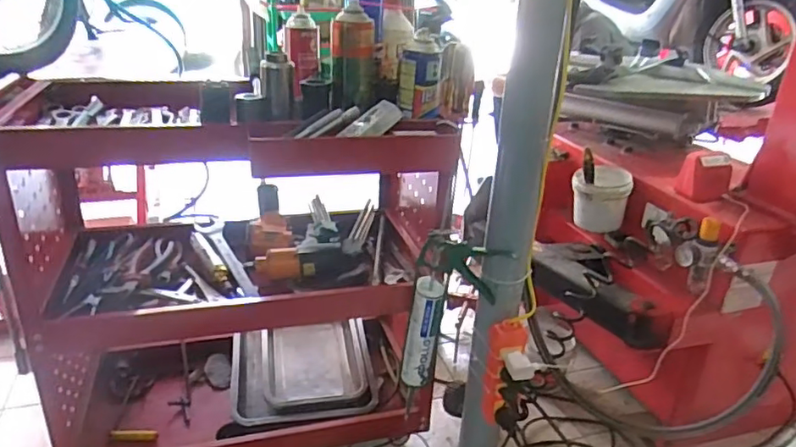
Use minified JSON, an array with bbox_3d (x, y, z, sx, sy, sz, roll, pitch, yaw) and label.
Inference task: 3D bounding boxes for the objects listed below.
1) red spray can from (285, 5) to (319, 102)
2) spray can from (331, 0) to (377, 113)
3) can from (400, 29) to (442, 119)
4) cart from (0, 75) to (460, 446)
[{"bbox_3d":[-0.176,-0.312,1.057,0.057,0.145,0.061,2,24,-1],"label":"red spray can"},{"bbox_3d":[-0.064,-0.250,0.862,0.061,0.144,0.061,2,24,-1],"label":"spray can"},{"bbox_3d":[0.035,-0.224,0.881,0.062,0.113,0.047,1,24,-3],"label":"can"},{"bbox_3d":[-0.288,0.118,1.085,0.685,0.729,0.389,-4,25,-14],"label":"cart"}]

